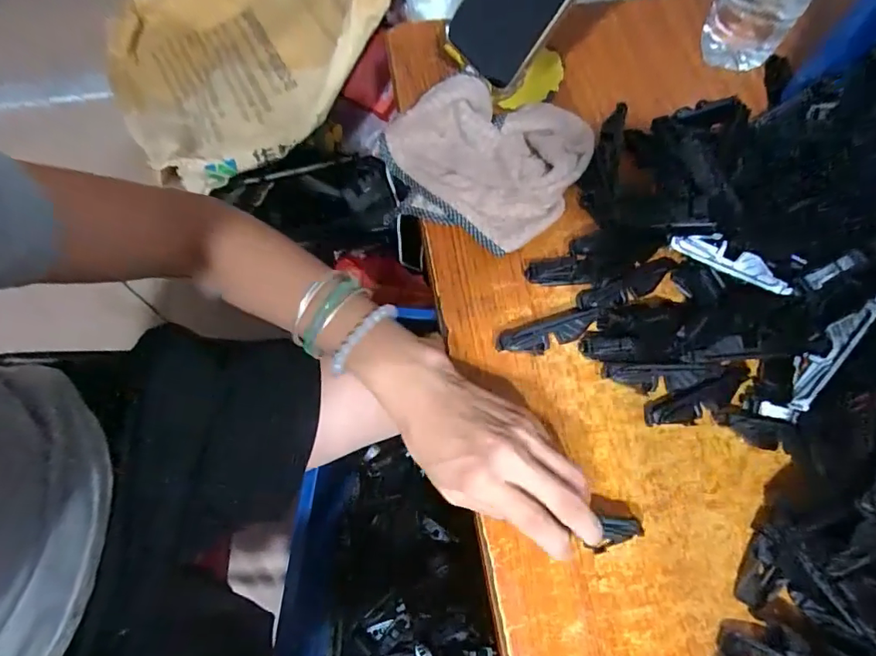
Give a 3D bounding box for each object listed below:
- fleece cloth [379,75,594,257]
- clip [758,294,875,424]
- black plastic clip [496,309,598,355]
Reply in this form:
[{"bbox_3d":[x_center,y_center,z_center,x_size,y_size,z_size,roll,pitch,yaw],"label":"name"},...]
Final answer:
[{"bbox_3d":[0.034,-0.145,0.388,0.158,0.048,0.143,27,71,10],"label":"fleece cloth"},{"bbox_3d":[0.241,0.021,0.308,0.019,0.011,0.094,34,107,13],"label":"clip"},{"bbox_3d":[0.078,0.004,0.349,0.073,0.016,0.021,-14,69,-5],"label":"black plastic clip"}]

